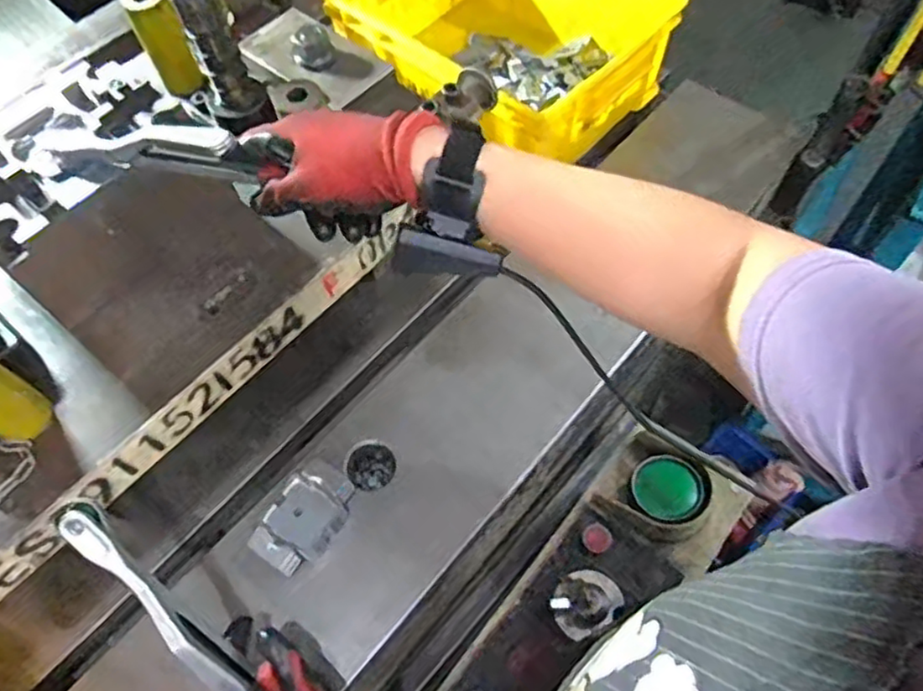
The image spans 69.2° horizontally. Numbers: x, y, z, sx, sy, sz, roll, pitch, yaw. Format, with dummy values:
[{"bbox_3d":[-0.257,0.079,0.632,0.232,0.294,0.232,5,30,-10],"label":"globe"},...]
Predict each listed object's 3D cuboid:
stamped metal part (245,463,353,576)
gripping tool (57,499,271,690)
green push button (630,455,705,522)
[{"bbox_3d":[-0.133,0.147,0.572,0.058,0.034,0.092,30,66,18],"label":"stamped metal part"},{"bbox_3d":[-0.190,0.181,0.445,0.023,0.032,0.200,-41,105,-18],"label":"gripping tool"},{"bbox_3d":[0.213,0.147,0.687,0.069,0.014,0.063,-1,61,2],"label":"green push button"}]

